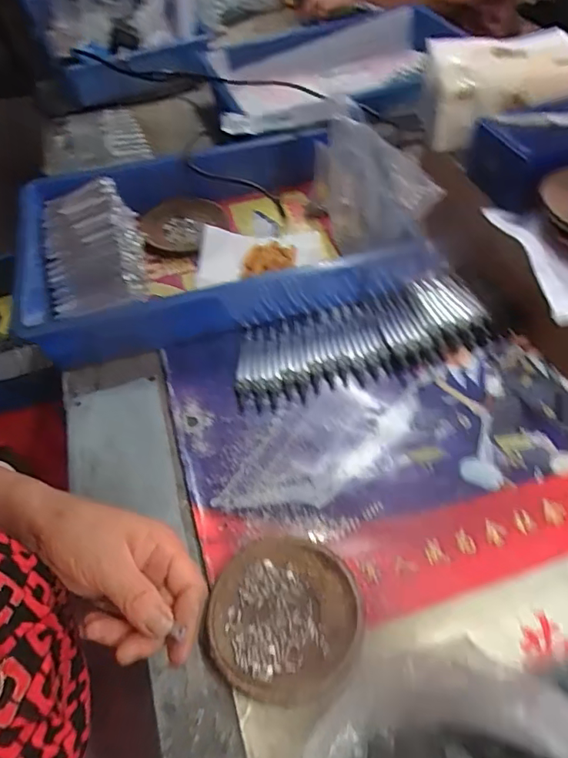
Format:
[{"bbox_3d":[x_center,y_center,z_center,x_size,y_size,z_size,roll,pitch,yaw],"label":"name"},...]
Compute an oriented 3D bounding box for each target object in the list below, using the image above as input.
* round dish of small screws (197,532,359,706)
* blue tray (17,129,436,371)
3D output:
[{"bbox_3d":[0.001,0.181,0.396,0.112,0.020,0.113,-3,52,3],"label":"round dish of small screws"},{"bbox_3d":[-0.105,-0.185,0.644,0.398,0.090,0.305,-15,52,-6],"label":"blue tray"}]

